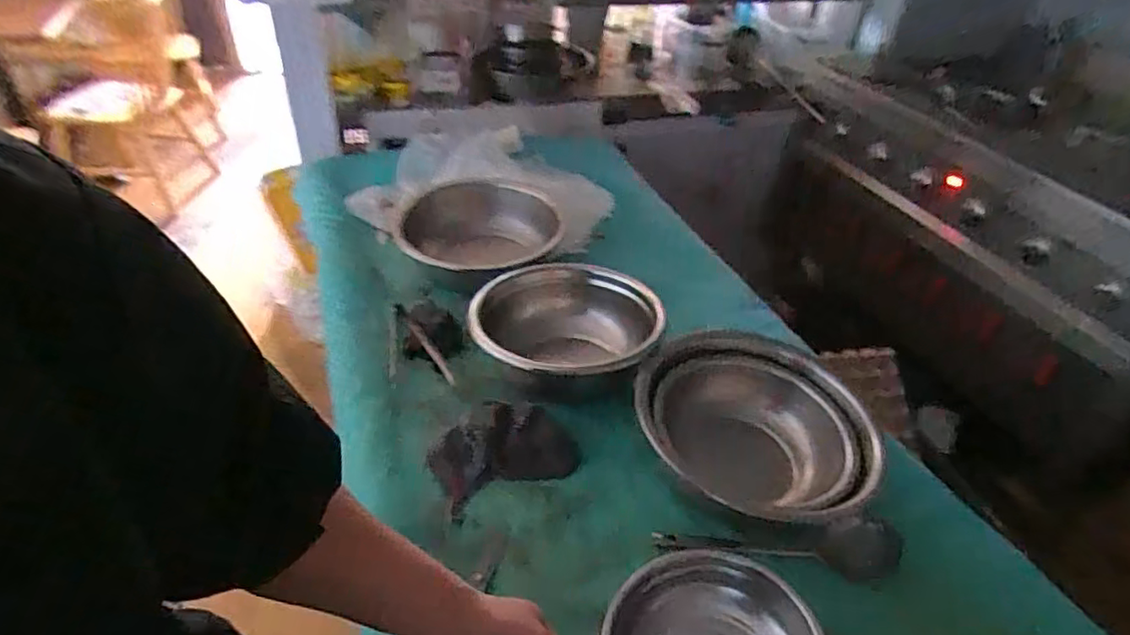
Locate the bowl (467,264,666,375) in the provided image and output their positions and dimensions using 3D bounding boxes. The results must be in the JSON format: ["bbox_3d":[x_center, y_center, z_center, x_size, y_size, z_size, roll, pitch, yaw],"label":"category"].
[{"bbox_3d":[0.002,0.034,1.059,0.299,0.138,0.309,3,39,-2],"label":"bowl"}]

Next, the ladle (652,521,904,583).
[{"bbox_3d":[0.279,0.293,0.790,0.316,0.040,0.069,2,39,-3],"label":"ladle"}]

